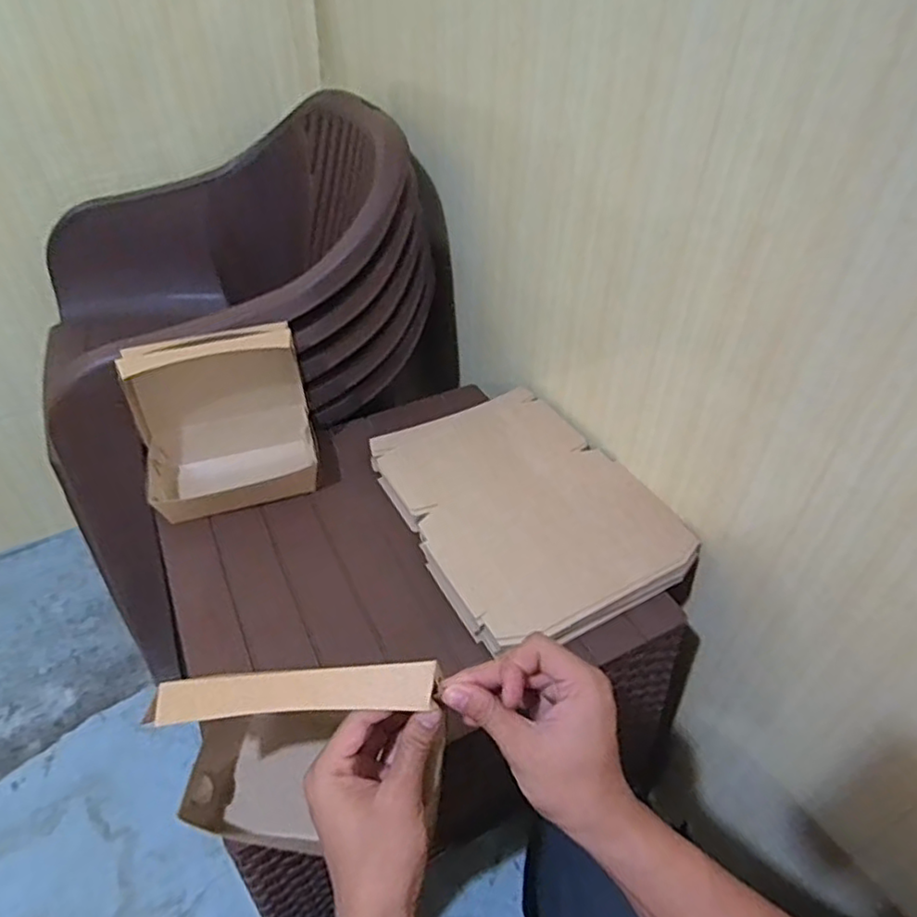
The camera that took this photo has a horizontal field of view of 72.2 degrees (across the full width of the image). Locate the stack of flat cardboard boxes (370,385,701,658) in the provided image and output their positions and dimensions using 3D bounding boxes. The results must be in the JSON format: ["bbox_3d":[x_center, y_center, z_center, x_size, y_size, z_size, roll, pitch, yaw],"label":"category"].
[{"bbox_3d":[0.069,0.046,0.718,0.254,0.022,0.344,-19,46,-21],"label":"stack of flat cardboard boxes"}]

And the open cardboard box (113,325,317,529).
[{"bbox_3d":[-0.267,-0.042,0.718,0.182,0.151,0.124,-12,44,-14],"label":"open cardboard box"}]

